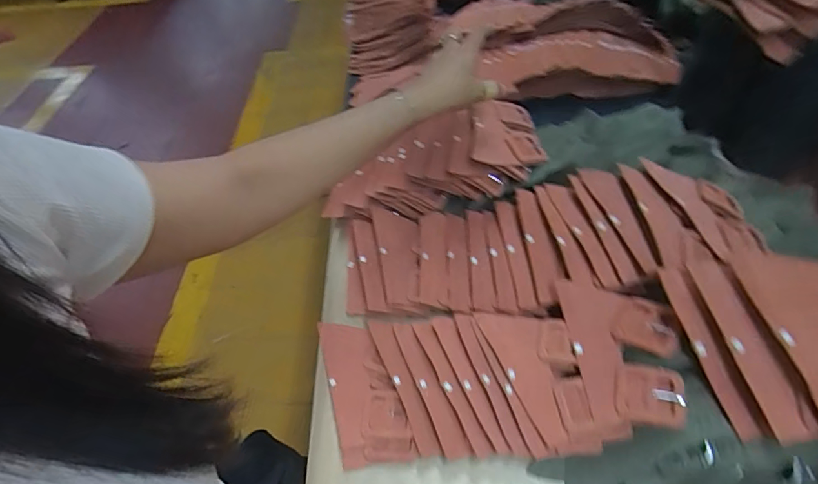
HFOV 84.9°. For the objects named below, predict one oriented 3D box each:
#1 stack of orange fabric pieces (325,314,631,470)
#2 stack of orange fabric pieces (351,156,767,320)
[{"bbox_3d":[0.045,0.141,0.448,0.283,0.055,0.142,-3,48,4],"label":"stack of orange fabric pieces"},{"bbox_3d":[0.139,0.000,0.519,0.445,0.062,0.148,-10,46,15],"label":"stack of orange fabric pieces"}]

